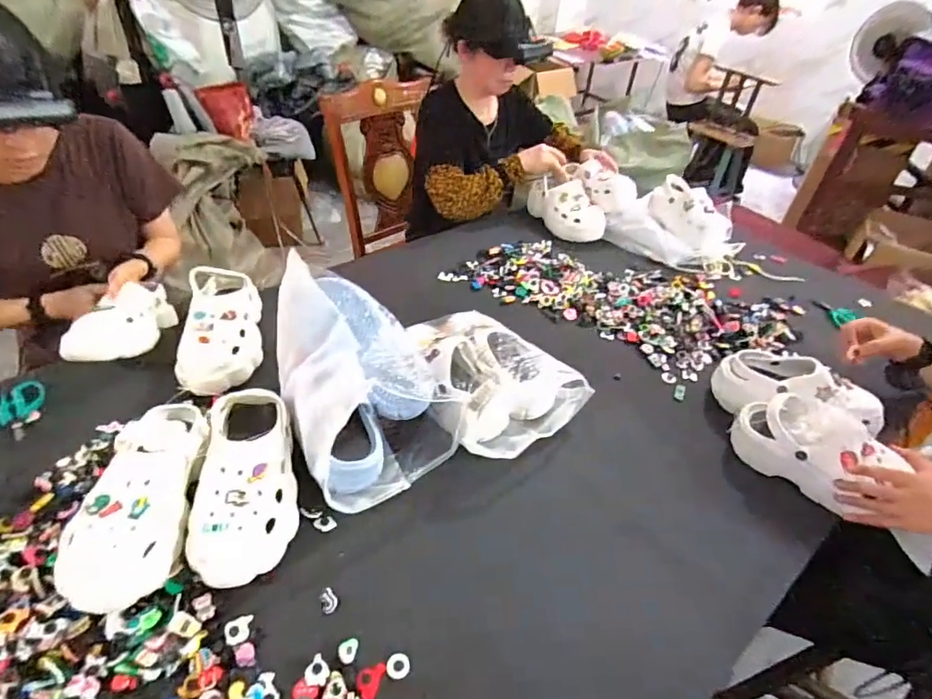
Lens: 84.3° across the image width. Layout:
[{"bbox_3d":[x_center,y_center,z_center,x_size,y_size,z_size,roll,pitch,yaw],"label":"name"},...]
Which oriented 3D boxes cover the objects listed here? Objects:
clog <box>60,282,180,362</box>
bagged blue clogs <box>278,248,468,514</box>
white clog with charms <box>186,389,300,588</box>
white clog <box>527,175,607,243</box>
[{"bbox_3d":[-0.585,-0.058,0.898,0.107,0.097,0.222,4,29,-2],"label":"clog"},{"bbox_3d":[-0.169,0.041,0.770,0.209,0.204,0.315,-22,48,-28],"label":"bagged blue clogs"},{"bbox_3d":[-0.285,0.166,0.671,0.118,0.081,0.252,-3,42,-9],"label":"white clog with charms"},{"bbox_3d":[0.259,-0.365,1.347,0.099,0.115,0.236,-29,52,-33],"label":"white clog"}]

